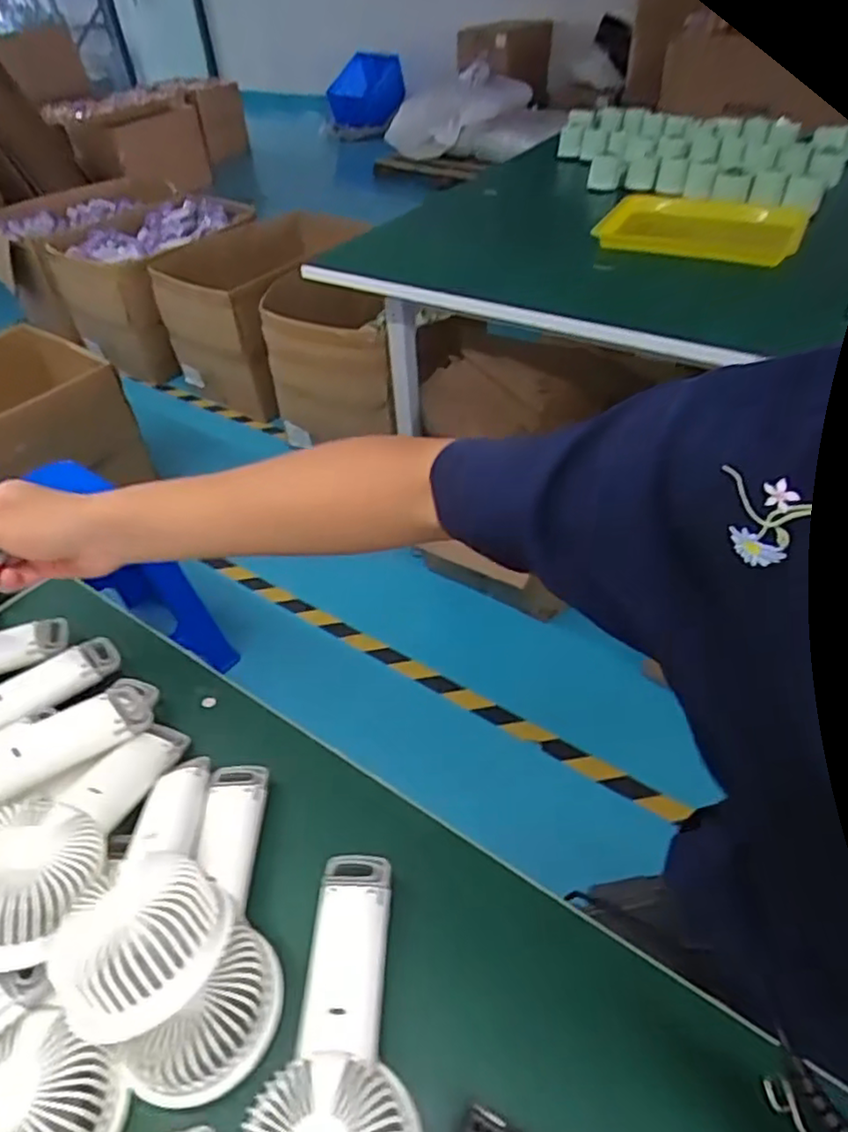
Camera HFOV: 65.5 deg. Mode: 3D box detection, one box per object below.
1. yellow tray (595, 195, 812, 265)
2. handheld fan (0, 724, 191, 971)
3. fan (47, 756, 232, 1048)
[{"bbox_3d":[0.520,-0.635,1.231,0.338,0.027,0.304,17,48,20],"label":"yellow tray"},{"bbox_3d":[-0.220,0.160,0.423,0.088,0.054,0.179,6,21,11],"label":"handheld fan"},{"bbox_3d":[-0.158,0.174,0.396,0.083,0.033,0.181,-10,27,-6],"label":"fan"}]

